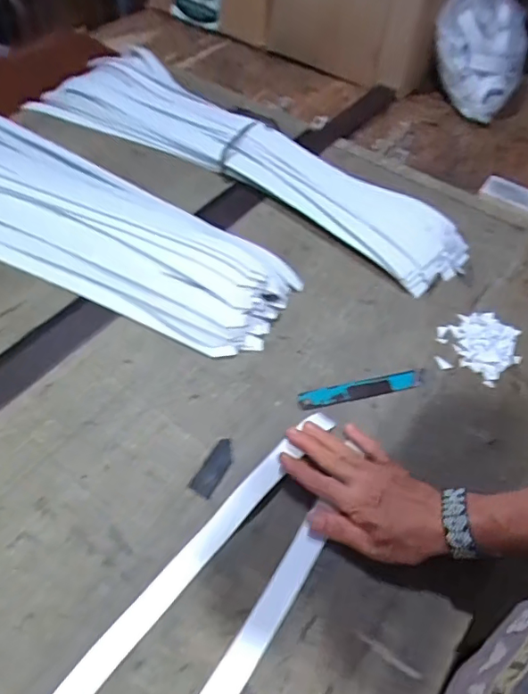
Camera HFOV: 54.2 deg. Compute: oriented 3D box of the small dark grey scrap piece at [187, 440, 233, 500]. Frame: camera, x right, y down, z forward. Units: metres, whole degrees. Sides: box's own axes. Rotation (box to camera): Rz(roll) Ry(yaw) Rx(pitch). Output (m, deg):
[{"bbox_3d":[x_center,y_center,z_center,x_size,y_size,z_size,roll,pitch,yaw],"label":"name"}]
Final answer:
[{"bbox_3d":[-0.052,0.127,0.548,0.026,0.006,0.064,25,55,15],"label":"small dark grey scrap piece"}]

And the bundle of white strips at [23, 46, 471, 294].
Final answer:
[{"bbox_3d":[-0.027,-0.347,0.864,0.804,0.048,0.240,30,56,18],"label":"bundle of white strips"}]

